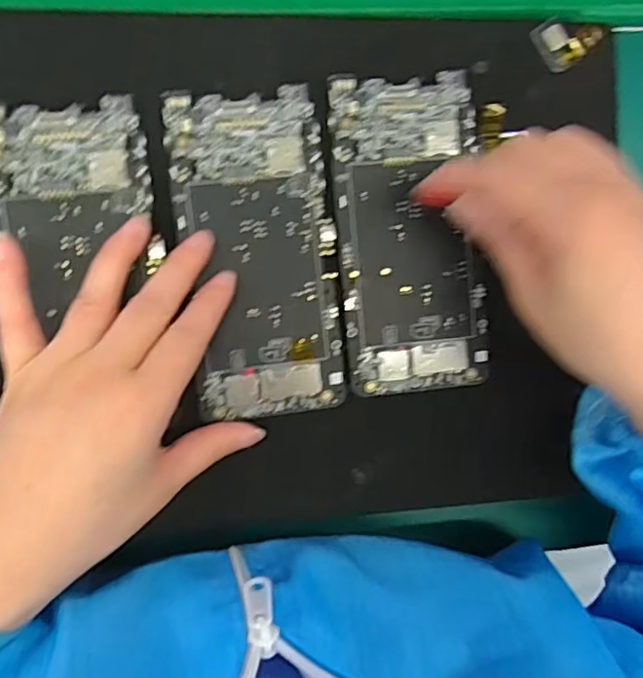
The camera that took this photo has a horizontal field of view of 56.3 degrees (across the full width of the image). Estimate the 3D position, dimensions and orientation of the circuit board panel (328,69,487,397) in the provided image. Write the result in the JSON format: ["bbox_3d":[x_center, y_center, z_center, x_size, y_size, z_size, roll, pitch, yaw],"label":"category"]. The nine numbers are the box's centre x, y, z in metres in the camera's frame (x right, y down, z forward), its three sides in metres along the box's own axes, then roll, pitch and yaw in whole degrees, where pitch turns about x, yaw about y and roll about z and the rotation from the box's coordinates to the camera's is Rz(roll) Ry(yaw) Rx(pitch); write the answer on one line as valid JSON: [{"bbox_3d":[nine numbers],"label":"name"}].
[{"bbox_3d":[0.045,-0.051,0.303,0.073,0.005,0.154,-7,95,-7],"label":"circuit board panel"}]

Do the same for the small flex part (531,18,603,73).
[{"bbox_3d":[0.128,-0.157,0.312,0.031,0.004,0.026,-36,95,-5],"label":"small flex part"}]

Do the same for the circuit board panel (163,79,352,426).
[{"bbox_3d":[-0.030,-0.040,0.293,0.070,0.004,0.153,-8,95,-7],"label":"circuit board panel"}]

